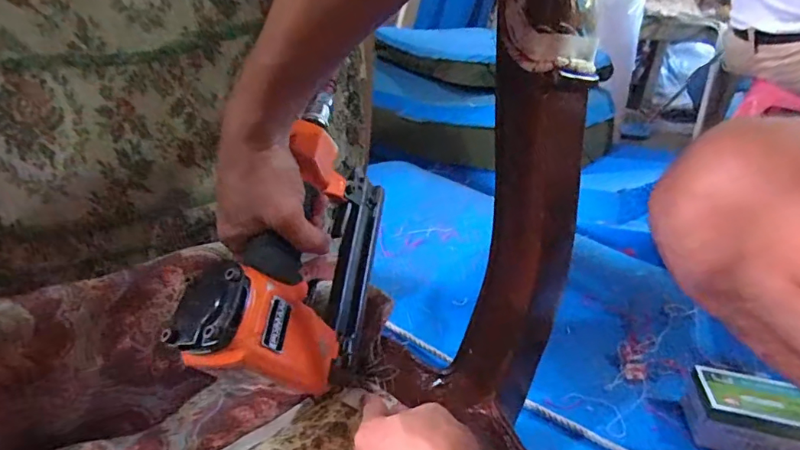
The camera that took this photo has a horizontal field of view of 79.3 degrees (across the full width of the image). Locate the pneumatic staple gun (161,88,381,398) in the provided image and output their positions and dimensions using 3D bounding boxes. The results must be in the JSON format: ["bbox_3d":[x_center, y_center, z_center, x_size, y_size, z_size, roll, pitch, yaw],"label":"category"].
[{"bbox_3d":[-0.074,0.021,0.380,0.058,0.185,0.226,-11,51,21],"label":"pneumatic staple gun"}]

